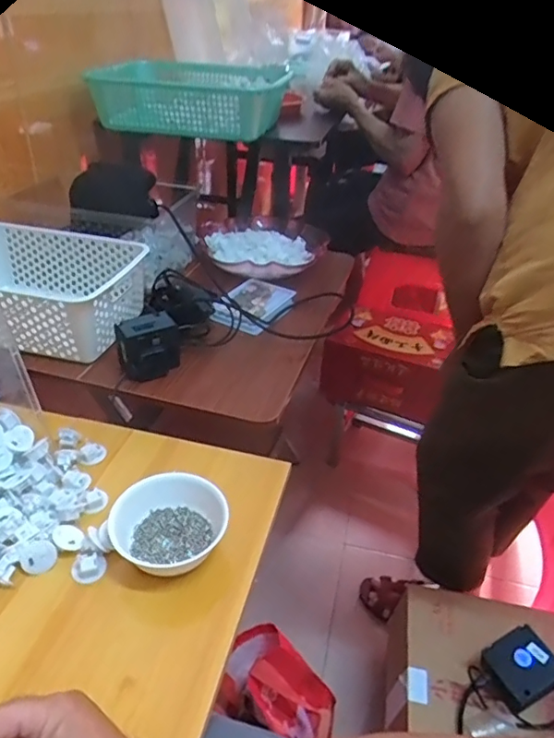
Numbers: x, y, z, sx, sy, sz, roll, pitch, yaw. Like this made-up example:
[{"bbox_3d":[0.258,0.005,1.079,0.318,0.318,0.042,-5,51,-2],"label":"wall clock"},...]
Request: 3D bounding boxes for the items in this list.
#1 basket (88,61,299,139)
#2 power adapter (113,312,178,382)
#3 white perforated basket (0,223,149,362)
[{"bbox_3d":[-0.177,-0.543,1.097,0.369,0.098,0.228,8,35,5],"label":"basket"},{"bbox_3d":[-0.181,-0.032,0.763,0.083,0.074,0.051,-14,39,-25],"label":"power adapter"},{"bbox_3d":[-0.364,-0.122,0.833,0.300,0.113,0.209,8,35,5],"label":"white perforated basket"}]

